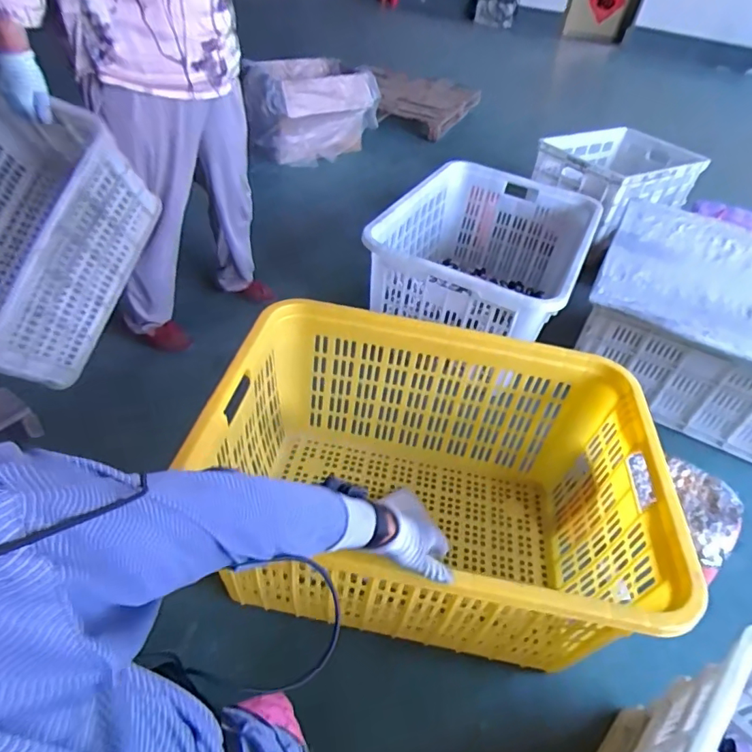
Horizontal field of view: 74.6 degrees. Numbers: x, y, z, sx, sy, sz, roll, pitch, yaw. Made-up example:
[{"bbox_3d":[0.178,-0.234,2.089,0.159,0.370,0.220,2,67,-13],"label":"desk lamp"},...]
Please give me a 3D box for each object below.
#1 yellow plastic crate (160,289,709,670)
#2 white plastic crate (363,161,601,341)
[{"bbox_3d":[0.105,0.231,1.043,0.804,0.427,0.590,10,45,3],"label":"yellow plastic crate"},{"bbox_3d":[0.361,-0.365,1.683,0.581,0.399,0.792,23,47,16],"label":"white plastic crate"}]

